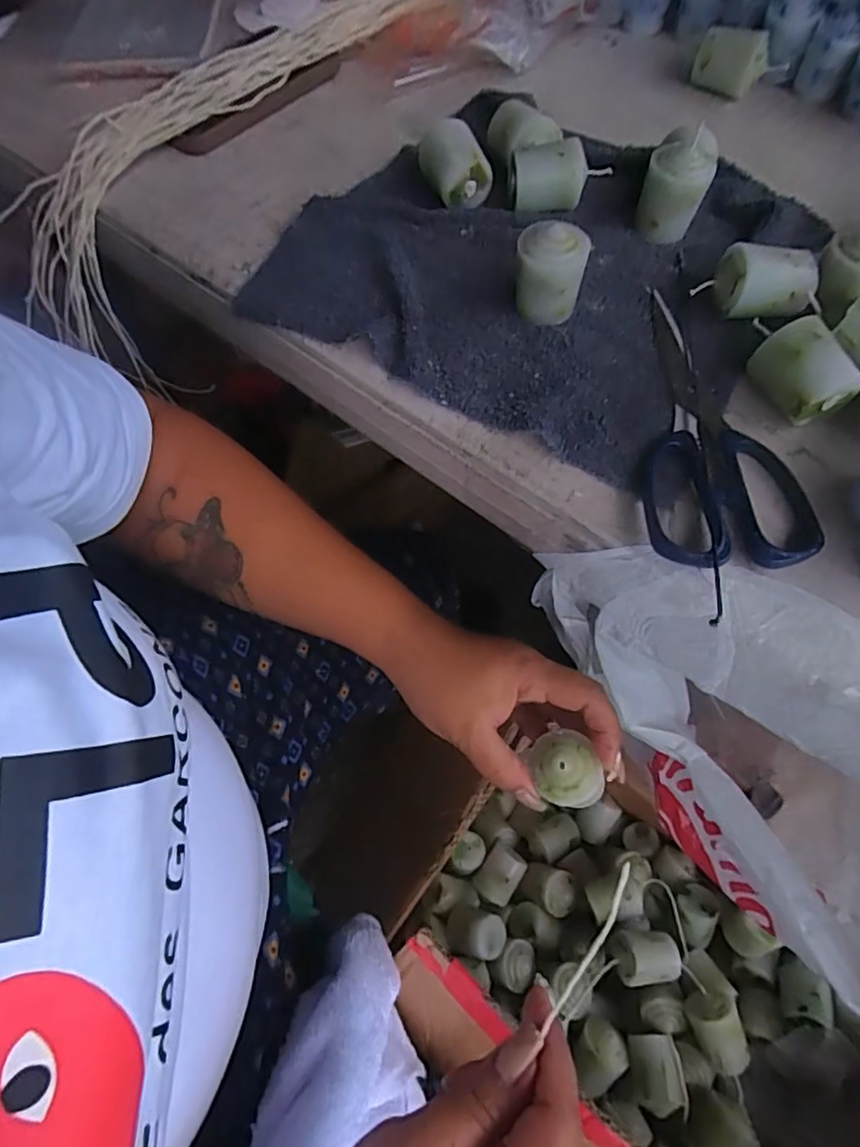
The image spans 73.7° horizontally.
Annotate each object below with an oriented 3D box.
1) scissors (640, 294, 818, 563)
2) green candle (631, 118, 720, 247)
[{"bbox_3d":[0.149,-0.081,0.295,0.081,0.015,0.173,3,66,3],"label":"scissors"},{"bbox_3d":[0.151,-0.240,0.355,0.041,0.047,0.038,18,68,9],"label":"green candle"}]

